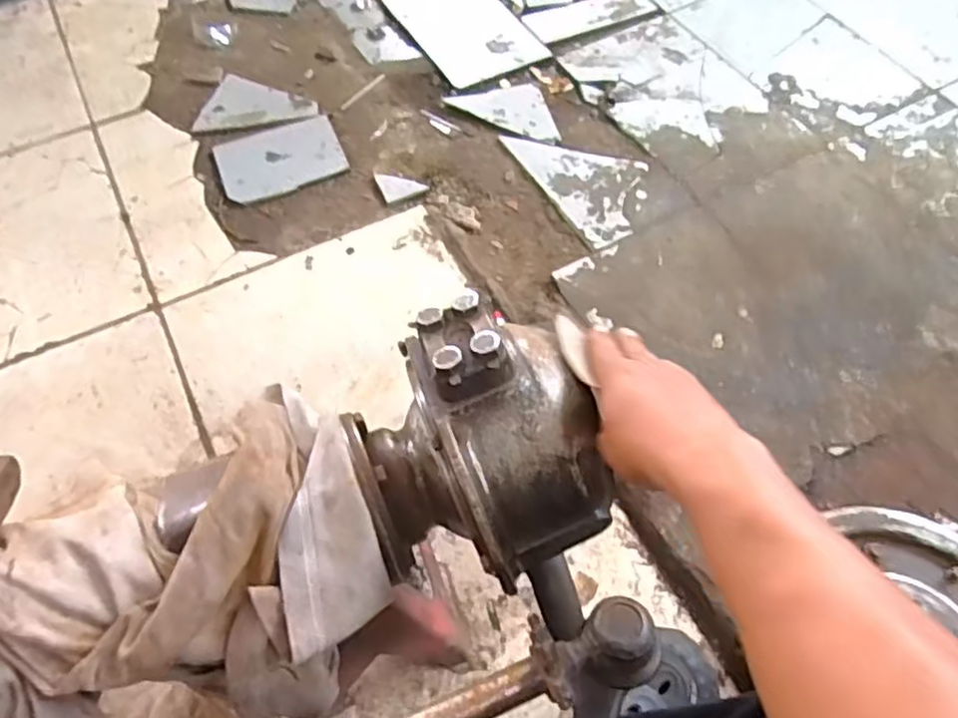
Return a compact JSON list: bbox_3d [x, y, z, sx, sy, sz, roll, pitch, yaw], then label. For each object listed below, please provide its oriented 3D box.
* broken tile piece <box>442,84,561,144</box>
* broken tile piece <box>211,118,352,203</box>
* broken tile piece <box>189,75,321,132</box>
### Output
[{"bbox_3d":[0.053,-0.418,1.111,0.196,0.010,0.104,25,63,13],"label":"broken tile piece"},{"bbox_3d":[-0.313,-0.316,1.064,0.189,0.007,0.126,-21,63,-12],"label":"broken tile piece"},{"bbox_3d":[-0.376,-0.439,1.133,0.194,0.007,0.116,-9,61,-6],"label":"broken tile piece"}]

